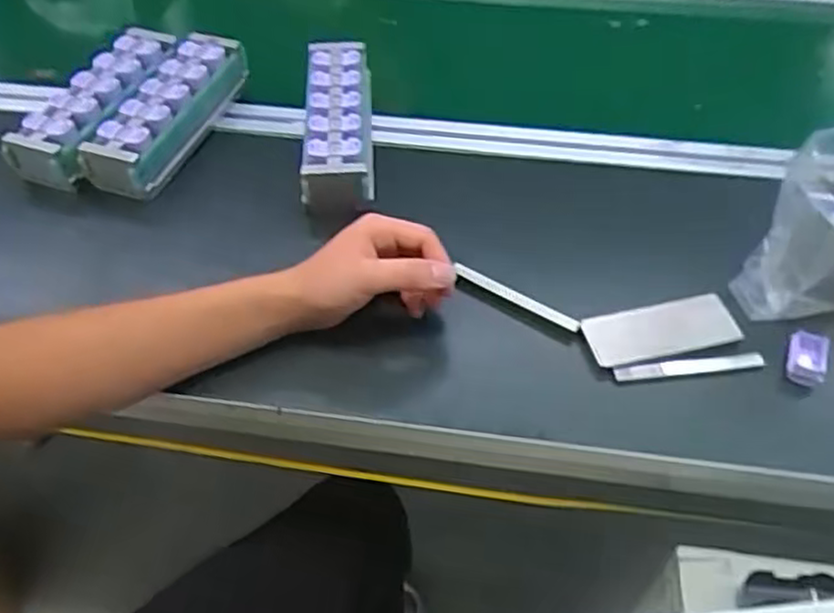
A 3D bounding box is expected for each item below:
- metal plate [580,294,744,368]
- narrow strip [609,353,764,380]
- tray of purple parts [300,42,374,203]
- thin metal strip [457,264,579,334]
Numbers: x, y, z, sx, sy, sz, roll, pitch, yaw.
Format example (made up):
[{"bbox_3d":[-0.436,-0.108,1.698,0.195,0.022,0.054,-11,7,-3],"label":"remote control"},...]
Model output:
[{"bbox_3d":[0.177,0.017,0.518,0.108,0.008,0.040,-10,50,-8],"label":"metal plate"},{"bbox_3d":[0.191,0.043,0.503,0.105,0.008,0.010,-5,49,-3],"label":"narrow strip"},{"bbox_3d":[-0.071,-0.167,0.644,0.061,0.053,0.186,-2,49,-1],"label":"tray of purple parts"},{"bbox_3d":[0.075,-0.007,0.532,0.100,0.006,0.008,28,55,18],"label":"thin metal strip"}]

